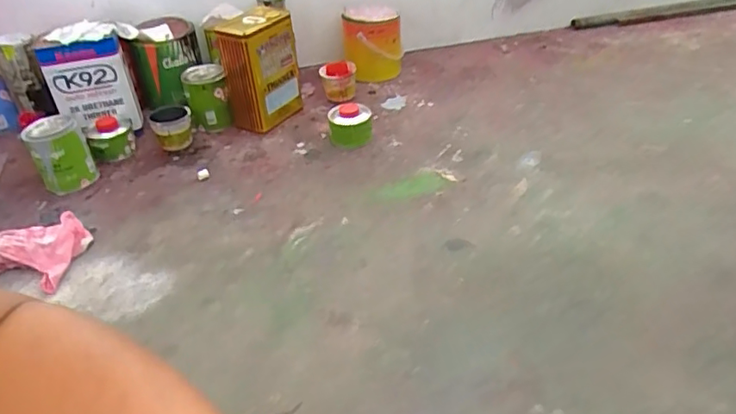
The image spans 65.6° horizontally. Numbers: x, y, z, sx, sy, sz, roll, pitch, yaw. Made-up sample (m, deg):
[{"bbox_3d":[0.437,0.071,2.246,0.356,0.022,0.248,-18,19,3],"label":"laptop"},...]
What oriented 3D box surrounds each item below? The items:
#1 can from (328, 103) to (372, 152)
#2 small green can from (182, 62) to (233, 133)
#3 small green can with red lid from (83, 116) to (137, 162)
[{"bbox_3d":[-0.041,-0.191,1.326,0.096,0.078,0.095,-2,37,1],"label":"can"},{"bbox_3d":[-0.383,-0.255,1.376,0.099,0.141,0.111,-14,38,-14],"label":"small green can"},{"bbox_3d":[-0.580,-0.154,1.293,0.097,0.076,0.085,-18,39,-18],"label":"small green can with red lid"}]

